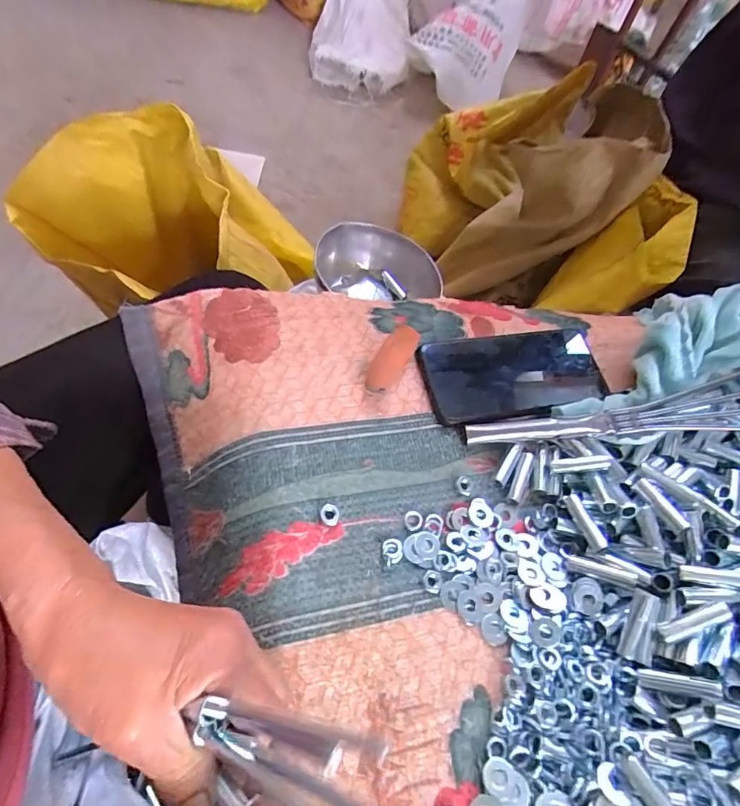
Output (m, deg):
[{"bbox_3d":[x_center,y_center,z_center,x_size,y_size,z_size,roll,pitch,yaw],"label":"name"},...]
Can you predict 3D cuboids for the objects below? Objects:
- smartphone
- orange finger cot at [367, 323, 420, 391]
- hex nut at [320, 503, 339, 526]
[{"bbox_3d":[0.128,-0.025,0.404,0.163,0.012,0.081,-5,60,-15],"label":"smartphone"},{"bbox_3d":[0.017,-0.035,0.388,0.024,0.016,0.065,29,58,6],"label":"orange finger cot"},{"bbox_3d":[-0.027,0.075,0.323,0.012,0.005,0.014,18,57,-1],"label":"hex nut"}]

